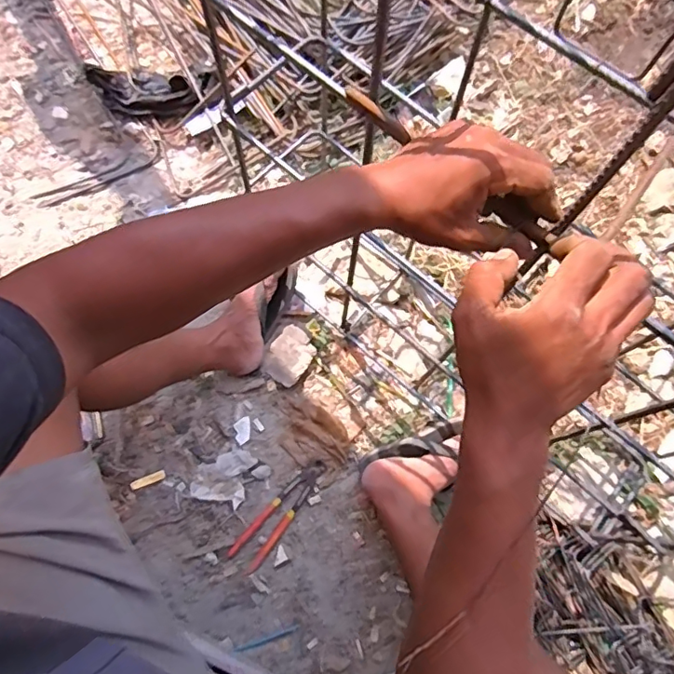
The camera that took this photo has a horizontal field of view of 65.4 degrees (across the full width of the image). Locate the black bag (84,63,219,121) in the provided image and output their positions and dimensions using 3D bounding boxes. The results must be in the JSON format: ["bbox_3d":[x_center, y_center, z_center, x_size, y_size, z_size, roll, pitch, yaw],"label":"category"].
[{"bbox_3d":[-0.384,-0.512,1.087,0.266,0.060,0.106,6,74,-3],"label":"black bag"}]

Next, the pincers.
[{"bbox_3d":[-0.096,0.309,0.916,0.056,0.018,0.219,42,76,8],"label":"pincers"}]

